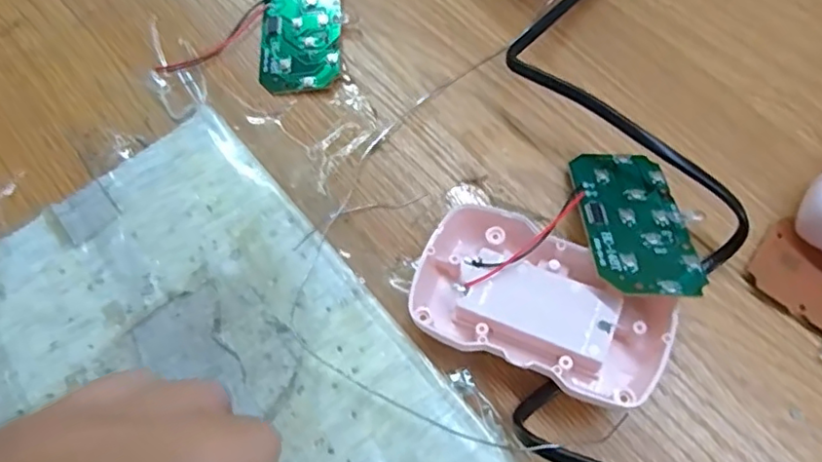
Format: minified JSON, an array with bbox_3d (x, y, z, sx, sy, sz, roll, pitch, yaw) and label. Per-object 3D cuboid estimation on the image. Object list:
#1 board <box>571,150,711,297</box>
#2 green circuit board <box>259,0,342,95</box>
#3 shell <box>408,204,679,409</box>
[{"bbox_3d":[0.085,-0.004,0.230,0.040,0.004,0.072,2,46,-2],"label":"board"},{"bbox_3d":[-0.052,-0.098,0.288,0.037,0.004,0.073,-1,68,2],"label":"green circuit board"},{"bbox_3d":[0.048,0.028,0.222,0.091,0.021,0.052,22,70,11],"label":"shell"}]

